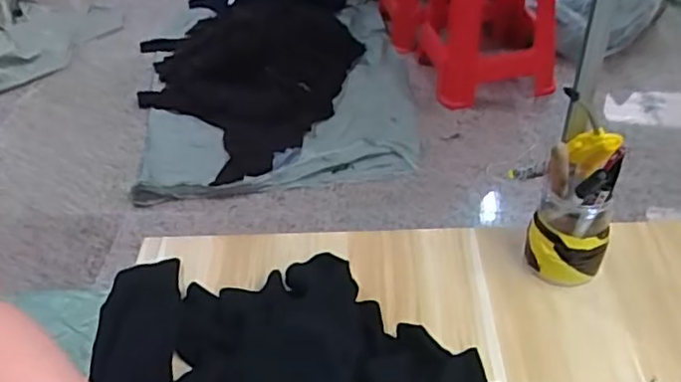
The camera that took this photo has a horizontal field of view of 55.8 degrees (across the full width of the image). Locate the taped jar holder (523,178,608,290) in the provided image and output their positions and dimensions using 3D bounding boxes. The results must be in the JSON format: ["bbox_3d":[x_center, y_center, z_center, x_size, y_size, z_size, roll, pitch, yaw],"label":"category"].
[{"bbox_3d":[0.252,0.040,0.700,0.081,0.106,0.070,19,46,25],"label":"taped jar holder"}]

